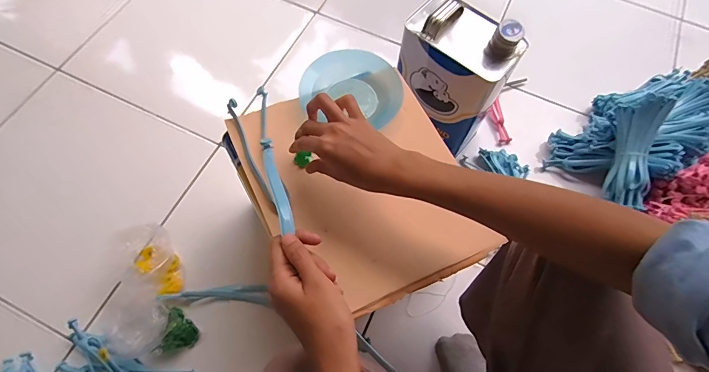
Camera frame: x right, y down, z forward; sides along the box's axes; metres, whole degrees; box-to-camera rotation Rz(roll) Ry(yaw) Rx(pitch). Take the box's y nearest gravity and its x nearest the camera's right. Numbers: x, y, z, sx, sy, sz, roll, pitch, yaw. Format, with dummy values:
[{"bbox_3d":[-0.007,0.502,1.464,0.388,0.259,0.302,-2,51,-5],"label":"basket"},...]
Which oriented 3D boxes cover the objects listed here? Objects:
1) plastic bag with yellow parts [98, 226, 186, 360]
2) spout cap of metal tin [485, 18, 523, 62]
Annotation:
[{"bbox_3d":[-0.332,0.159,0.613,0.101,0.063,0.192,1,66,-2],"label":"plastic bag with yellow parts"},{"bbox_3d":[0.219,-0.211,0.568,0.036,0.046,0.040,31,69,11],"label":"spout cap of metal tin"}]

